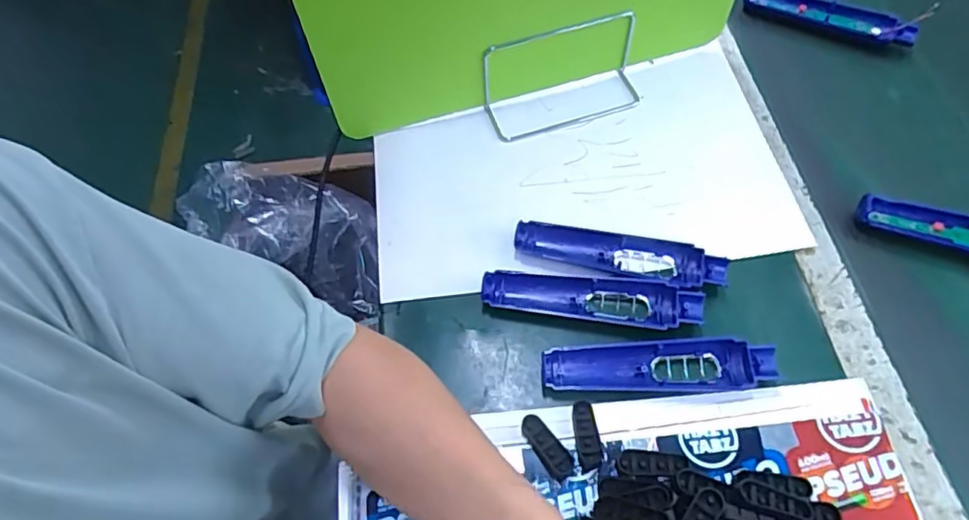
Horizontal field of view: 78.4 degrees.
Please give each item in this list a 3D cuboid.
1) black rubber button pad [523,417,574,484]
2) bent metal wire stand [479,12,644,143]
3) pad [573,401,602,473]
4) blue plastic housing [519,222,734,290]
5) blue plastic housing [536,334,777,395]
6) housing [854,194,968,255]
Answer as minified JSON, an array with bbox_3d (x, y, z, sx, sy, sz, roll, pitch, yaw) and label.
[{"bbox_3d":[0.044,0.132,0.419,0.018,0.006,0.048,-31,63,-16],"label":"black rubber button pad"},{"bbox_3d":[0.078,-0.175,0.557,0.151,0.080,0.055,-17,60,-8],"label":"bent metal wire stand"},{"bbox_3d":[0.073,0.125,0.425,0.016,0.004,0.050,-4,59,-1],"label":"pad"},{"bbox_3d":[0.111,-0.003,0.495,0.171,0.016,0.040,12,60,9],"label":"blue plastic housing"},{"bbox_3d":[0.128,0.078,0.443,0.167,0.017,0.037,0,59,2],"label":"blue plastic housing"},{"bbox_3d":[0.405,-0.021,0.497,0.168,0.027,0.033,19,61,13],"label":"housing"}]

